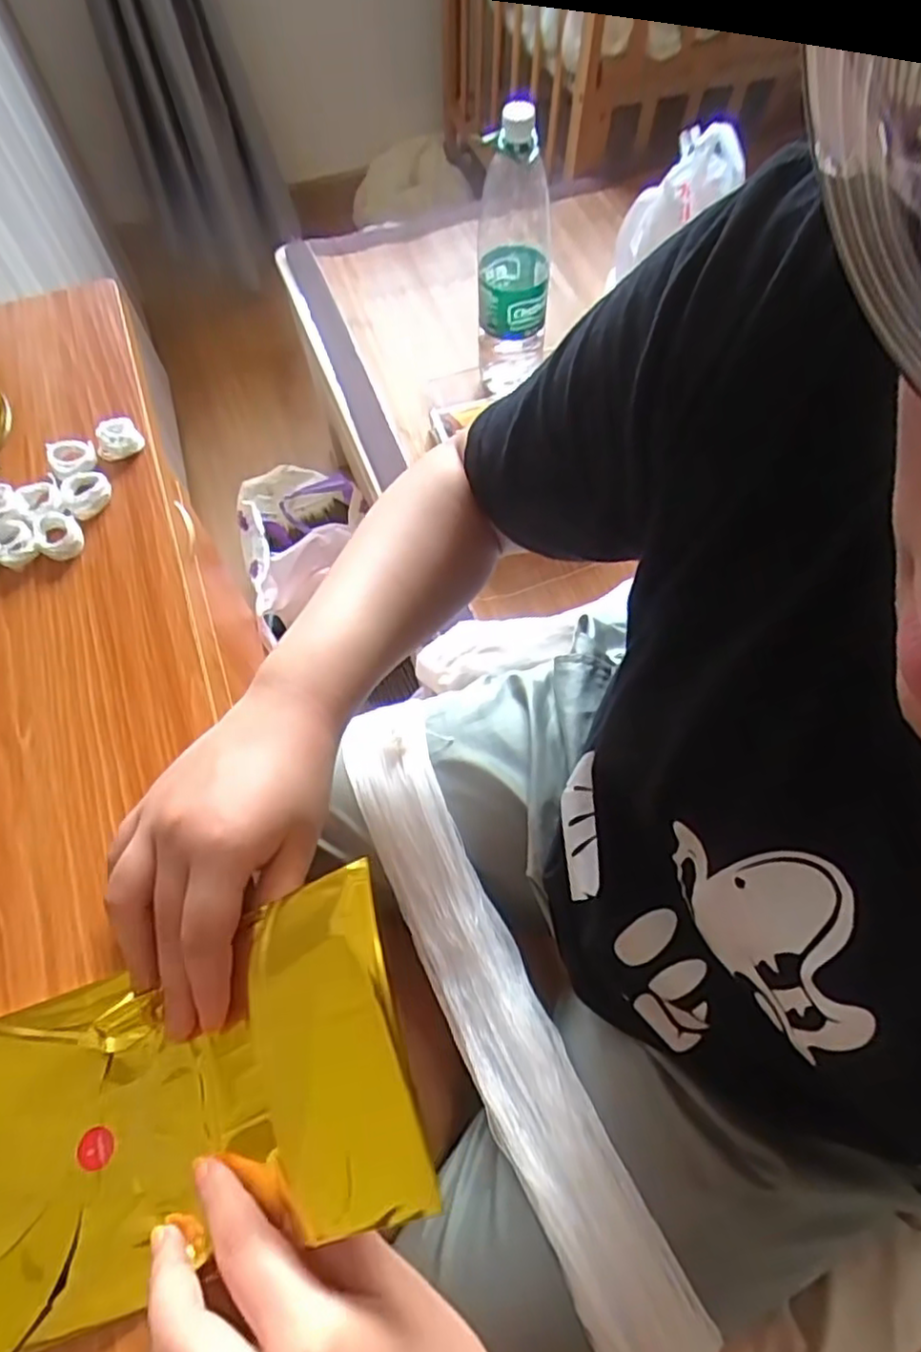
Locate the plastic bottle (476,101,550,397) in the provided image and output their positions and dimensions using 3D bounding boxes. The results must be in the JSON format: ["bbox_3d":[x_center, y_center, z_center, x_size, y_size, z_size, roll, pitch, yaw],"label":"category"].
[{"bbox_3d":[0.064,-0.500,0.806,0.080,0.318,0.094,-3,63,0],"label":"plastic bottle"}]

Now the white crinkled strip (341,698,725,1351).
[{"bbox_3d":[0.026,0.232,0.504,0.085,0.064,0.489,-22,64,-9],"label":"white crinkled strip"}]

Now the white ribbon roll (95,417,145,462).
[{"bbox_3d":[-0.233,-0.161,0.459,0.030,0.017,0.023,-29,66,-14],"label":"white ribbon roll"}]

